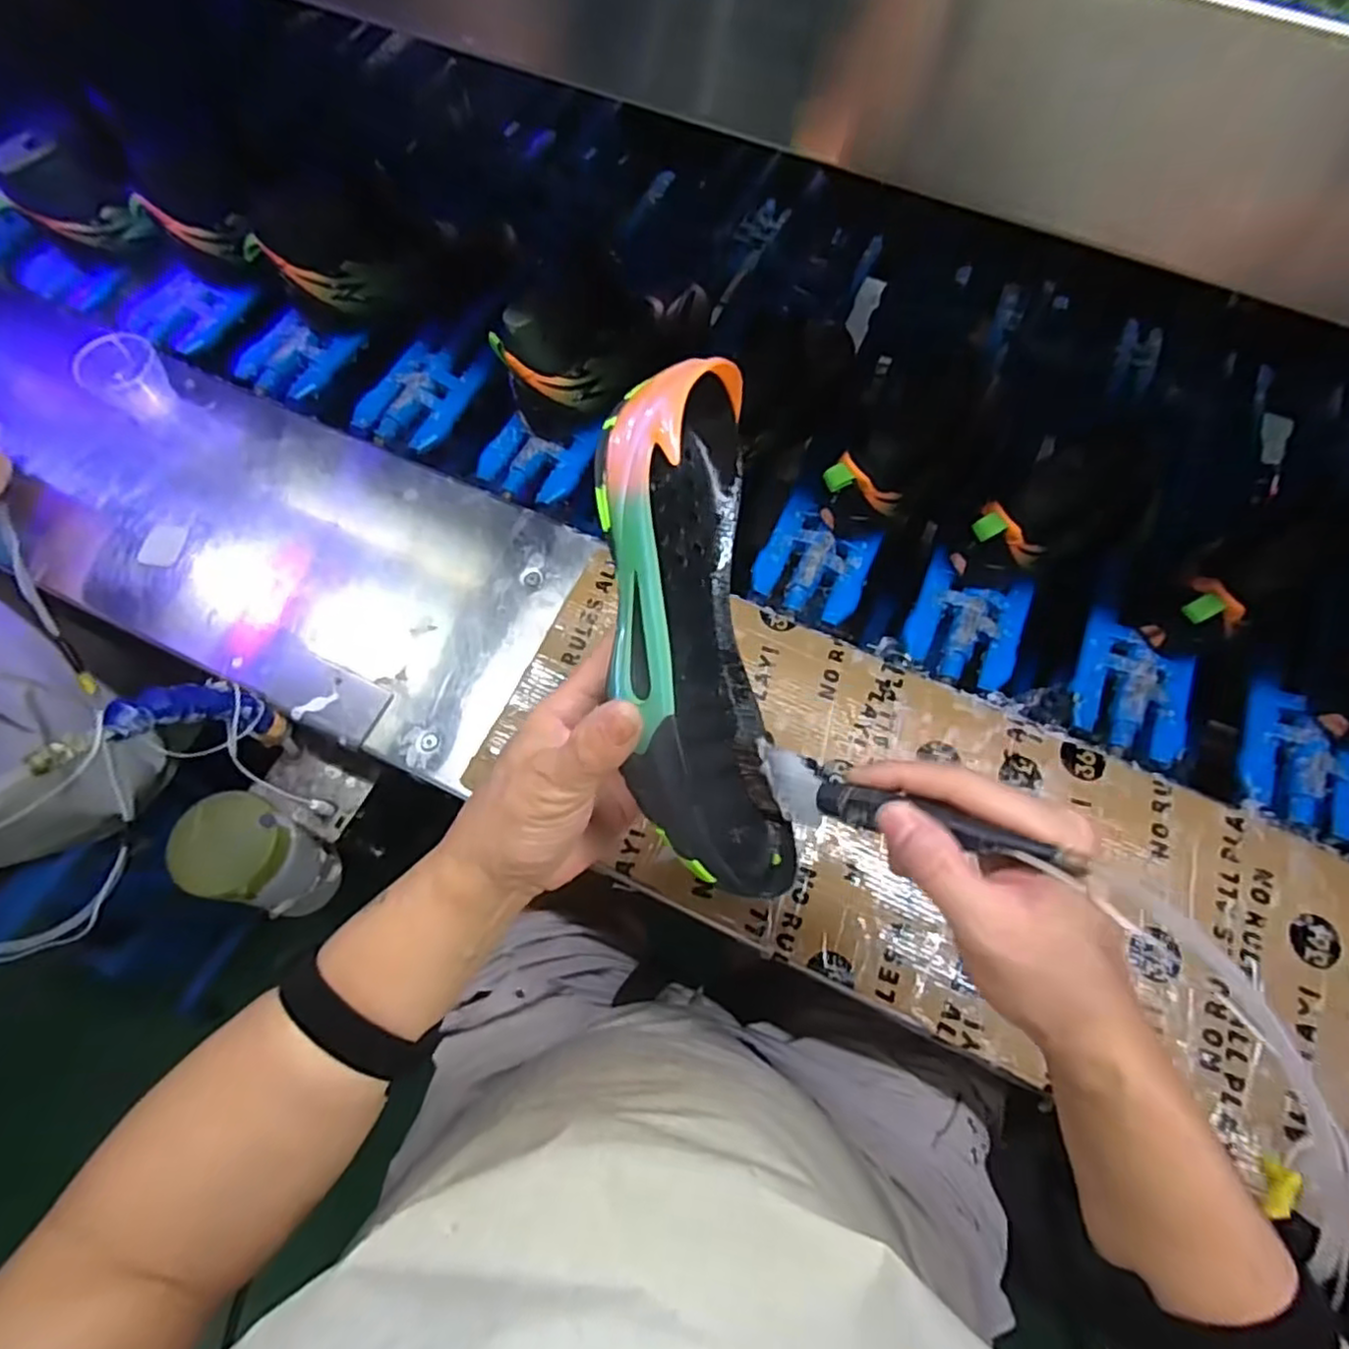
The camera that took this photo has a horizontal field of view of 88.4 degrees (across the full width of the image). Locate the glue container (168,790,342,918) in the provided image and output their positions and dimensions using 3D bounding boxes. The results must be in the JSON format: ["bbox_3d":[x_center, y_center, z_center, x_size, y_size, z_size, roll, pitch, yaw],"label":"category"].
[{"bbox_3d":[-0.313,0.137,0.529,0.077,0.104,0.074,18,72,7],"label":"glue container"}]

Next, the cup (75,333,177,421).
[{"bbox_3d":[-0.483,-0.261,0.616,0.063,0.055,0.053,-41,75,-13],"label":"cup"}]

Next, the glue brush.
[{"bbox_3d":[0.099,0.061,0.304,0.141,0.023,0.024,10,61,41],"label":"glue brush"}]

